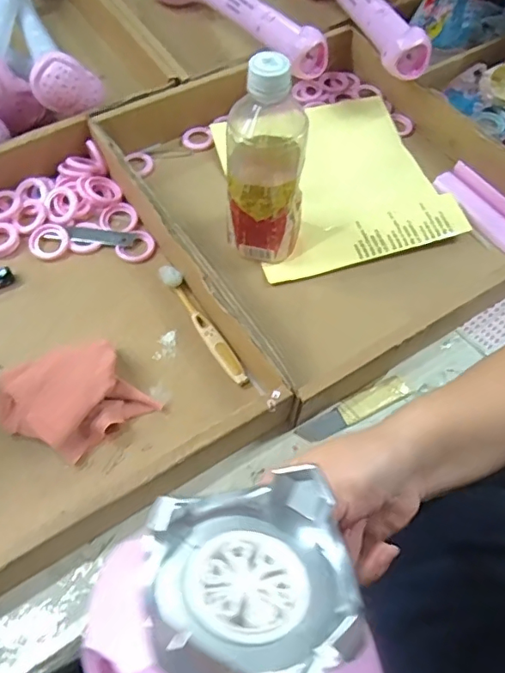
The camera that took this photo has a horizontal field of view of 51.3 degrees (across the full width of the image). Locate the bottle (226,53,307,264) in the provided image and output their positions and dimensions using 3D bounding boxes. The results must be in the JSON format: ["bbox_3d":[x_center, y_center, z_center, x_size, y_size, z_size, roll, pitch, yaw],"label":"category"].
[{"bbox_3d":[0.013,-0.147,0.450,0.064,0.183,0.072,6,60,1],"label":"bottle"}]

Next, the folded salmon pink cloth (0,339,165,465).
[{"bbox_3d":[-0.145,0.049,0.424,0.099,0.028,0.086,-34,67,-19],"label":"folded salmon pink cloth"}]

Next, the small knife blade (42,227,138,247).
[{"bbox_3d":[-0.158,-0.098,0.514,0.084,0.005,0.017,5,65,-5],"label":"small knife blade"}]

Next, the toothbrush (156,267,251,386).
[{"bbox_3d":[-0.045,-0.012,0.469,0.017,0.009,0.138,-28,65,-16],"label":"toothbrush"}]

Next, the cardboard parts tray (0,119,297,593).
[{"bbox_3d":[-0.209,-0.002,0.433,0.347,0.053,0.366,-28,65,-17],"label":"cardboard parts tray"}]

